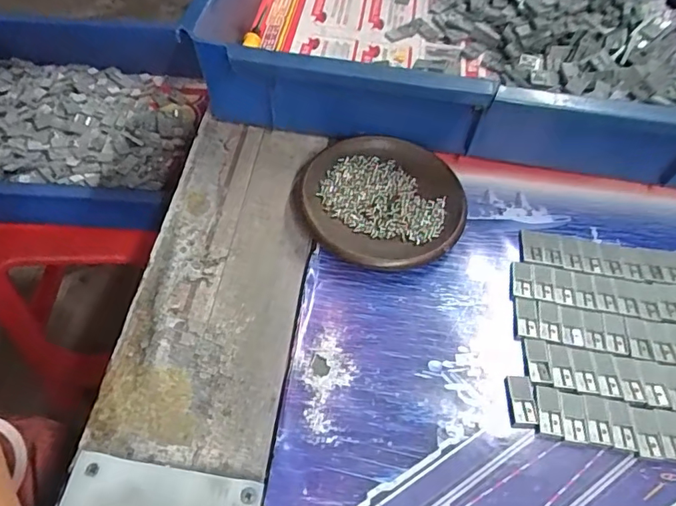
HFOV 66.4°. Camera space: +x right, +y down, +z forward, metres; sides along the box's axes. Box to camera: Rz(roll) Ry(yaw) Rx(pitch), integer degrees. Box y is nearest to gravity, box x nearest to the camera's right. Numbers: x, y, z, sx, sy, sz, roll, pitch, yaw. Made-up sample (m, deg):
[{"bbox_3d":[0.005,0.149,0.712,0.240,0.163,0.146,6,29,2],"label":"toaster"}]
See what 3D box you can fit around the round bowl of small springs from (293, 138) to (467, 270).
[{"bbox_3d":[0.029,-0.035,0.361,0.112,0.018,0.106,2,55,-3],"label":"round bowl of small springs"}]

